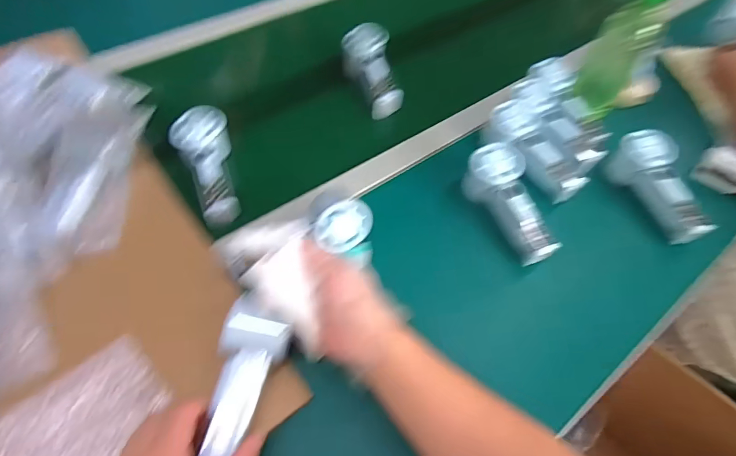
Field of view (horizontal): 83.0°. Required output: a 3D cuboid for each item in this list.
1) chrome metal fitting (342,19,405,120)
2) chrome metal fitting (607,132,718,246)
[{"bbox_3d":[0.010,-0.243,0.662,0.071,0.048,0.161,-15,75,-13],"label":"chrome metal fitting"},{"bbox_3d":[0.389,-0.055,0.557,0.049,0.061,0.157,-15,72,-13],"label":"chrome metal fitting"}]

